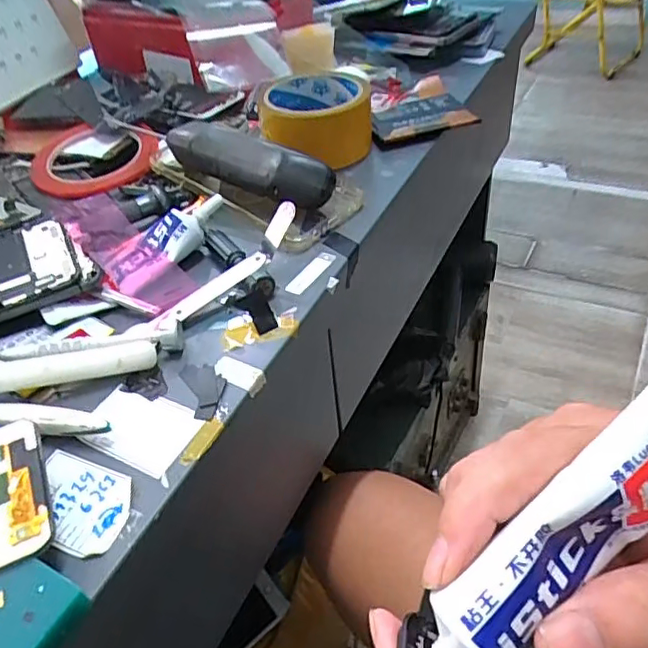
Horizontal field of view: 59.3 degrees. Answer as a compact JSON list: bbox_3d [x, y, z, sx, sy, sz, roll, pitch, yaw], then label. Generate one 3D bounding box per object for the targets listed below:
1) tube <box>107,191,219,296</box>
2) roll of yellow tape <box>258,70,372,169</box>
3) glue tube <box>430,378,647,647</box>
[{"bbox_3d":[-0.107,-0.059,0.388,0.089,0.018,0.039,-40,48,-7],"label":"tube"},{"bbox_3d":[-0.008,-0.177,0.494,0.092,0.054,0.110,-9,41,-1],"label":"roll of yellow tape"},{"bbox_3d":[0.078,0.062,0.173,0.124,0.026,0.027,-42,48,-5],"label":"glue tube"}]

